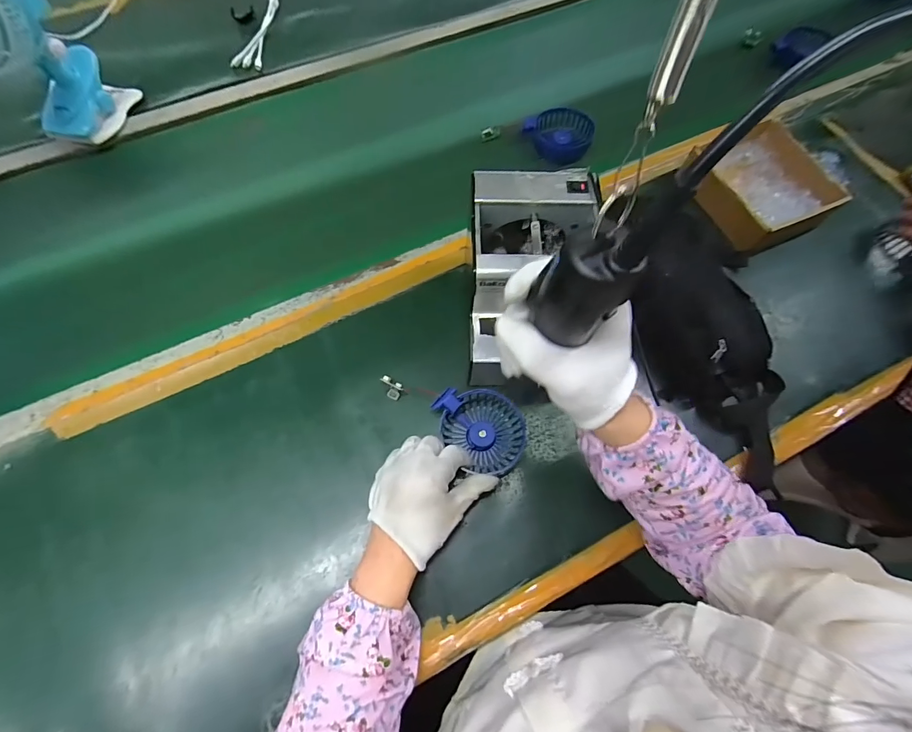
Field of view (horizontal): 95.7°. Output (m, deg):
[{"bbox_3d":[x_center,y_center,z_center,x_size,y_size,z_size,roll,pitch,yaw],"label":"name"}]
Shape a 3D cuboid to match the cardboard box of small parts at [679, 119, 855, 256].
[{"bbox_3d":[0.396,-0.232,0.532,0.134,0.057,0.160,-24,70,-10],"label":"cardboard box of small parts"}]

